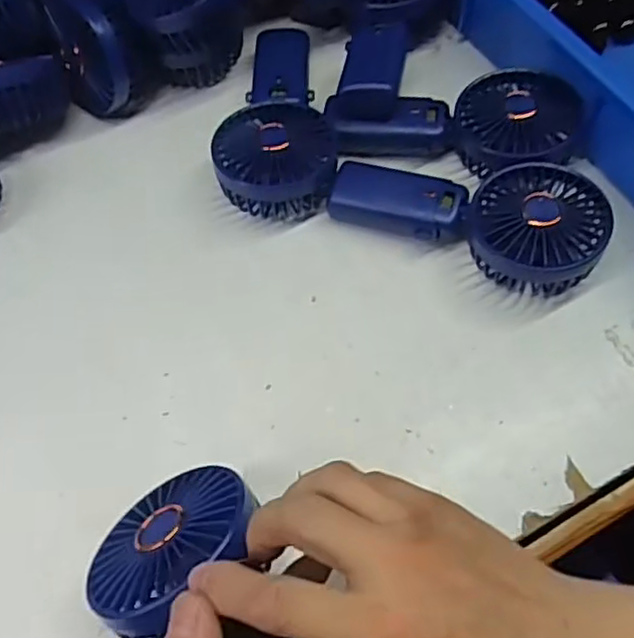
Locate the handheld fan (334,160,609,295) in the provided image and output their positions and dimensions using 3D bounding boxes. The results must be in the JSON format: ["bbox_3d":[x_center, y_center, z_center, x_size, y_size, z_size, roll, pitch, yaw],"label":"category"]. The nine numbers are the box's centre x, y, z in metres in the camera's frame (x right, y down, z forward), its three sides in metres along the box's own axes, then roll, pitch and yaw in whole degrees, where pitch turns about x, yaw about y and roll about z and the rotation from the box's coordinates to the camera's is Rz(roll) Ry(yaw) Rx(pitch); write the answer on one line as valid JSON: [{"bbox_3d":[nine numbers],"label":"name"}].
[{"bbox_3d":[0.098,-0.072,0.445,0.178,0.047,0.082,17,63,13],"label":"handheld fan"}]

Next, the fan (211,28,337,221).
[{"bbox_3d":[-0.036,-0.157,0.500,0.081,0.049,0.174,-9,60,-1],"label":"fan"}]

